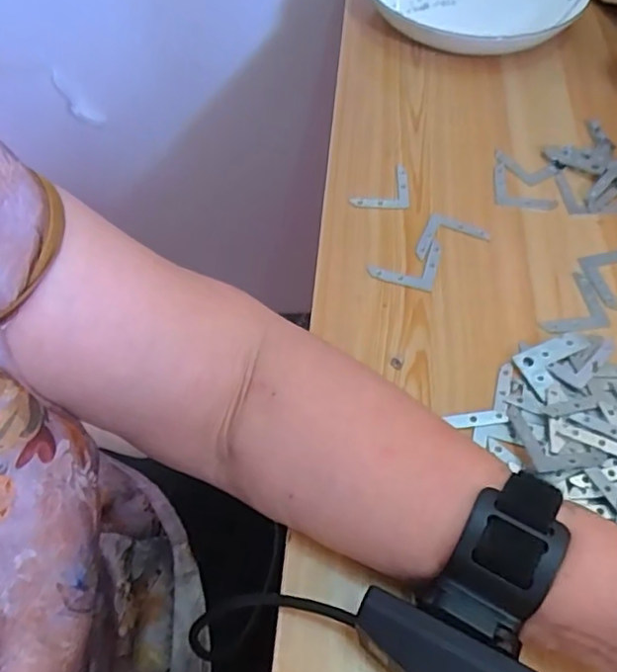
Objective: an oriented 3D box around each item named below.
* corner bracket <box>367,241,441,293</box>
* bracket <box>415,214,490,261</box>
[{"bbox_3d":[0.064,-0.050,0.387,0.043,0.004,0.040,15,57,9],"label":"corner bracket"},{"bbox_3d":[0.097,-0.063,0.393,0.041,0.004,0.040,21,59,13],"label":"bracket"}]

